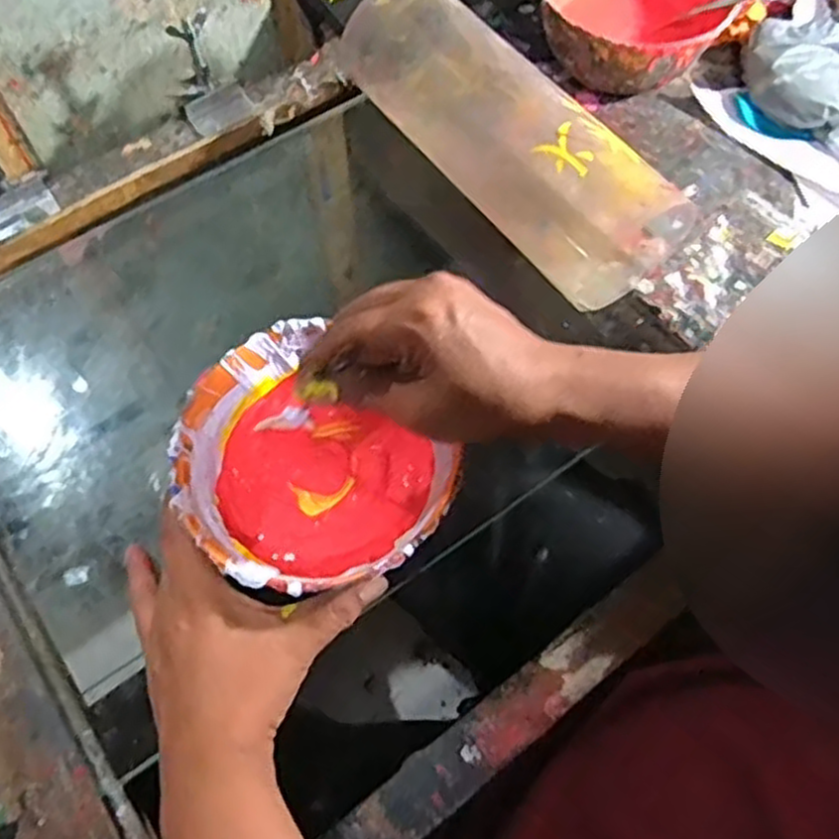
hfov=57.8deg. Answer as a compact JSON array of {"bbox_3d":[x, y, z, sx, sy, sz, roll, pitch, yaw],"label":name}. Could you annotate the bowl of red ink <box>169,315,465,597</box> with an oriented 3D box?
[{"bbox_3d":[-0.069,0.037,0.483,0.170,0.069,0.145,37,69,17],"label":"bowl of red ink"}]

